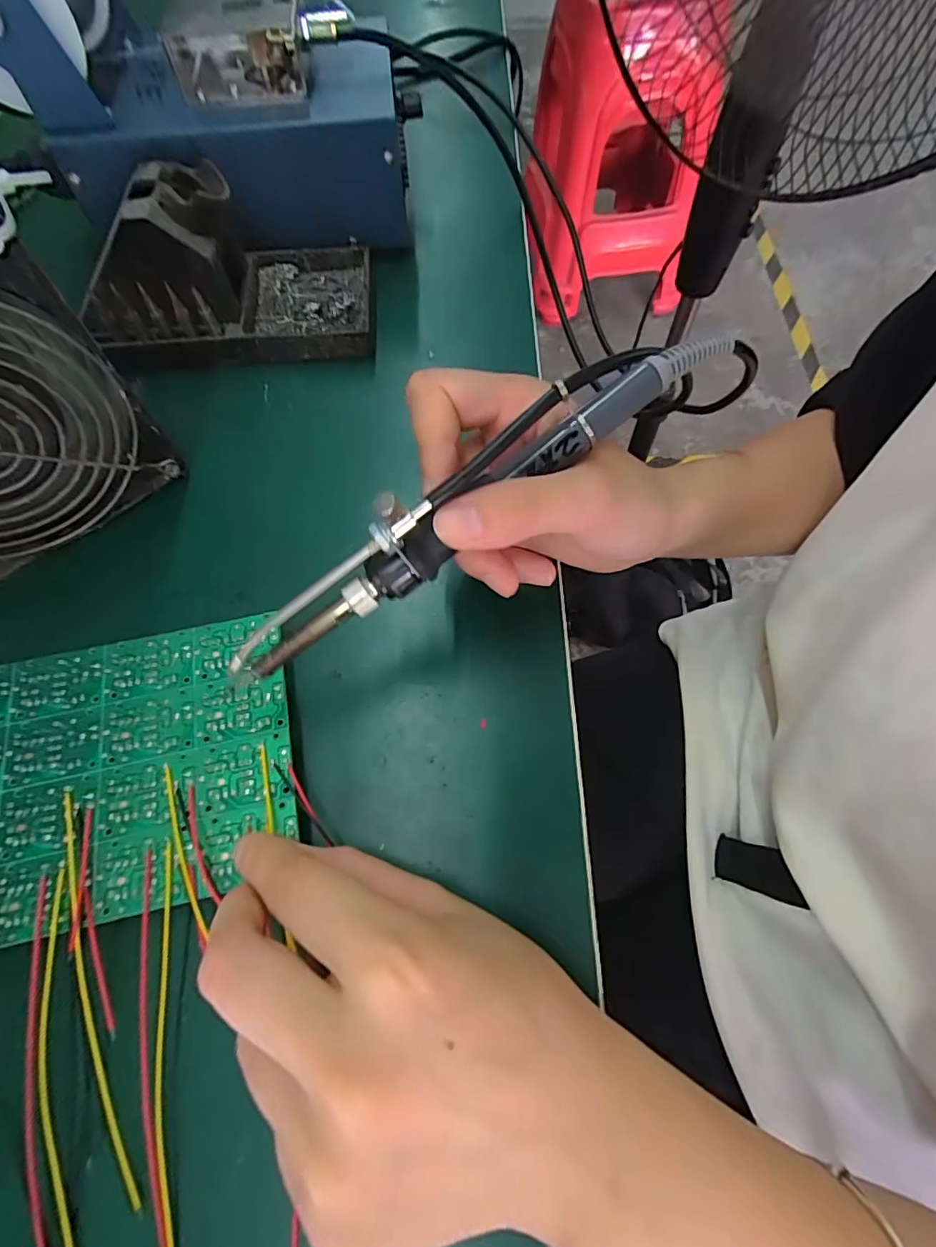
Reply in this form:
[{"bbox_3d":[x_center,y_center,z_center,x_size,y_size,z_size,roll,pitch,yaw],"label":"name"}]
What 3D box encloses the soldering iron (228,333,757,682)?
[{"bbox_3d":[0.007,-0.044,0.181,0.208,0.042,0.025,-35,70,0],"label":"soldering iron"}]

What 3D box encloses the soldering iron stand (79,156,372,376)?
[{"bbox_3d":[-0.129,-0.191,0.282,0.147,0.068,0.079,-7,66,-2],"label":"soldering iron stand"}]

